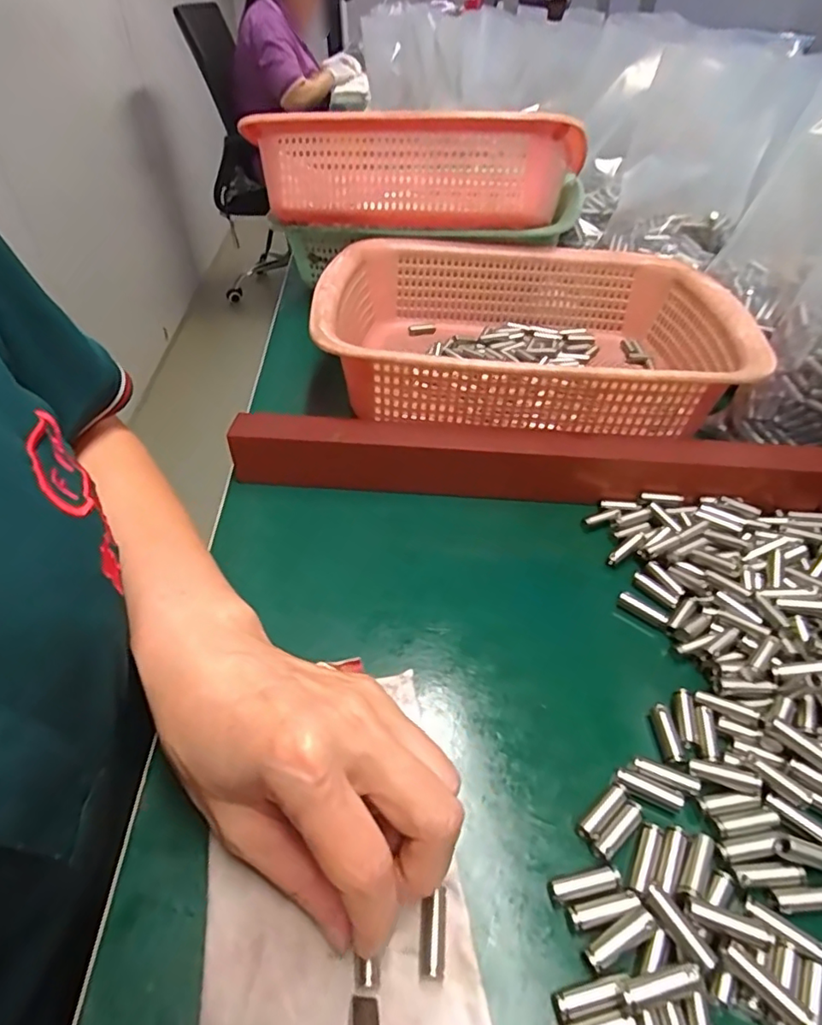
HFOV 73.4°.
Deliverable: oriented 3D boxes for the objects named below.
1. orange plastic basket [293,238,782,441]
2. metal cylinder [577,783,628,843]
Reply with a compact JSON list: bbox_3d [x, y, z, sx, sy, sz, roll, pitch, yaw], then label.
[{"bbox_3d":[0.088,-0.137,0.422,0.289,0.080,0.222,2,44,3],"label":"orange plastic basket"},{"bbox_3d":[0.074,0.115,0.212,0.024,0.006,0.008,-33,52,-29],"label":"metal cylinder"}]

